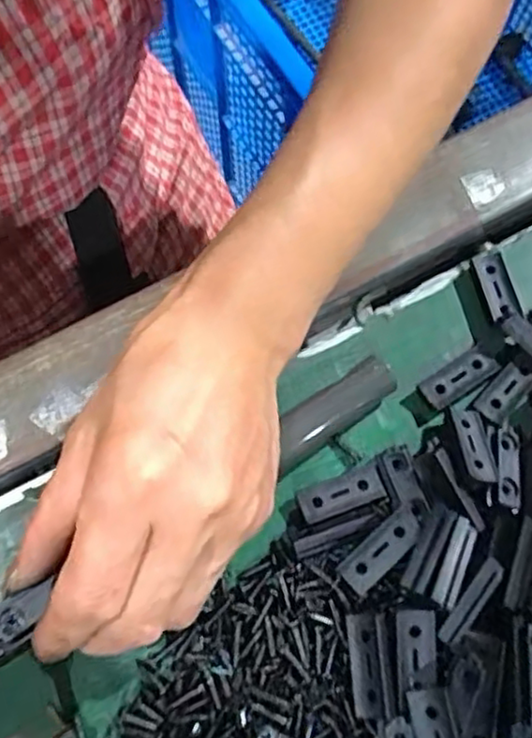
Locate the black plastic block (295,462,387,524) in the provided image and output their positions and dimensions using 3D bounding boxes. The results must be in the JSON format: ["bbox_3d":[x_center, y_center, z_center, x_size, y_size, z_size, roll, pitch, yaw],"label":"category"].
[{"bbox_3d":[0.030,0.051,0.275,0.035,0.005,0.015,-20,73,-7],"label":"black plastic block"}]

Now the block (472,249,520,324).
[{"bbox_3d":[0.103,-0.037,0.304,0.011,0.009,0.032,-13,72,-5],"label":"block"}]

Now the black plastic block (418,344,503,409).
[{"bbox_3d":[0.083,0.003,0.291,0.034,0.004,0.015,-32,75,-11],"label":"black plastic block"}]

